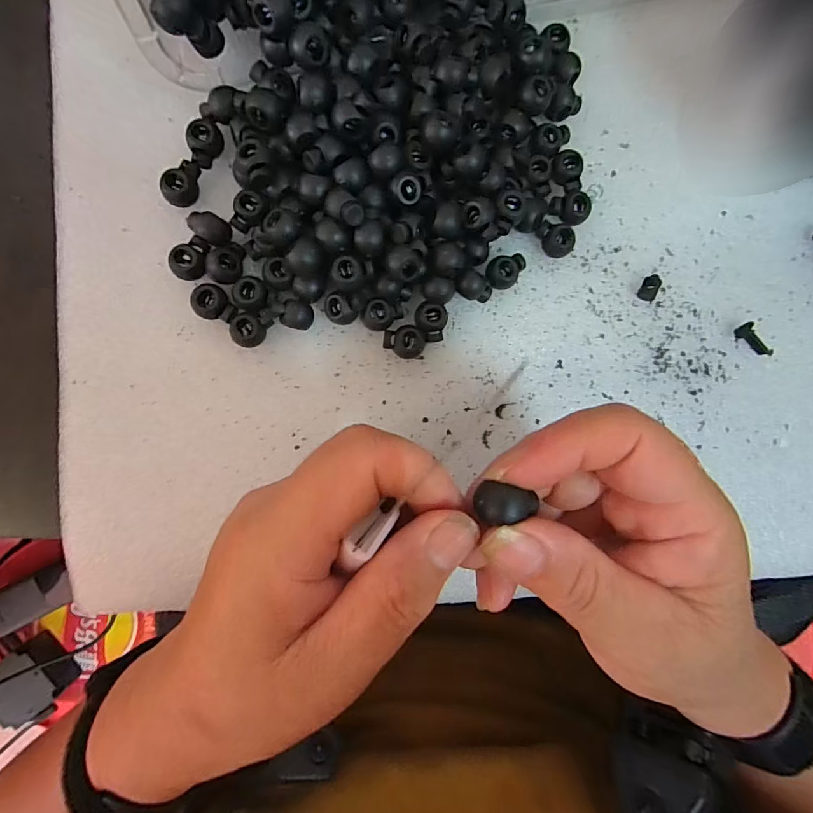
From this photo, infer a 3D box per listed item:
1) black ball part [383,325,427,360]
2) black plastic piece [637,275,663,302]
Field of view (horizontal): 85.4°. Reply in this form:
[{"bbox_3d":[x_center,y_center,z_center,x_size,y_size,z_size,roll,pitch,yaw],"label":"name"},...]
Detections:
[{"bbox_3d":[-0.001,-0.031,0.211,0.020,0.013,0.015,-2,90,-4],"label":"black ball part"},{"bbox_3d":[0.124,-0.061,0.226,0.008,0.007,0.012,17,88,-4],"label":"black plastic piece"}]

